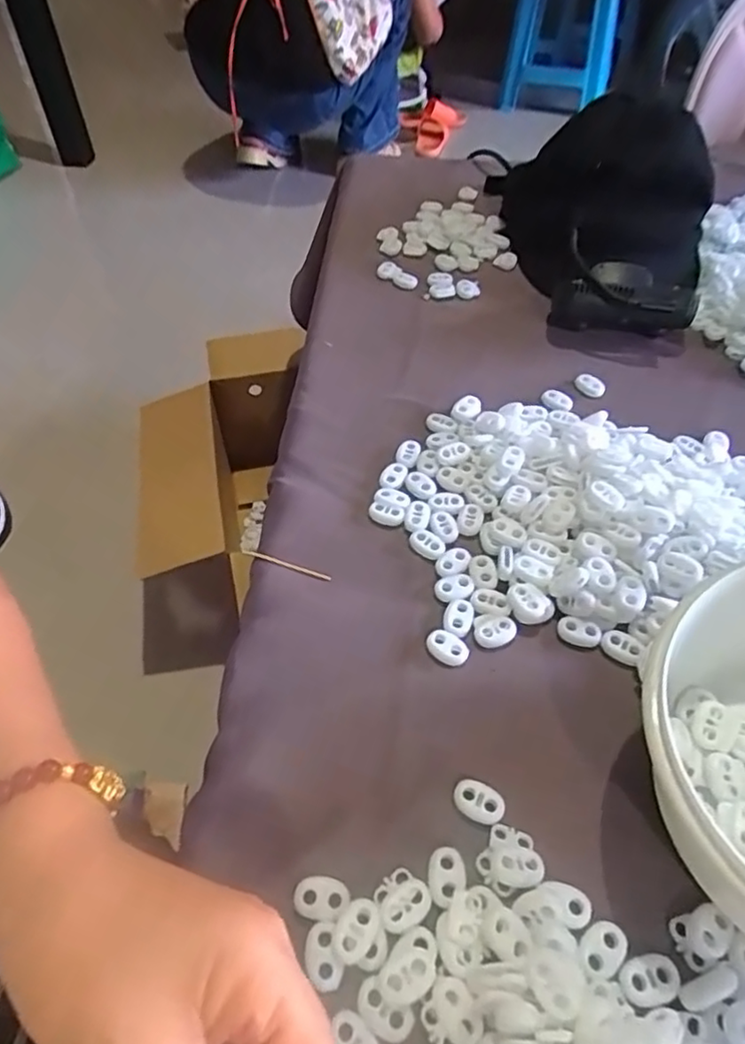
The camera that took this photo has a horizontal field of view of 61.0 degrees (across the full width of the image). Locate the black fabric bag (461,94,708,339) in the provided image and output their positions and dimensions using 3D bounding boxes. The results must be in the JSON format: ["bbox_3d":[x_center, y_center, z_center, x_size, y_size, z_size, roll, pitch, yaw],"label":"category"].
[{"bbox_3d":[0.190,-0.268,0.532,0.183,0.123,0.232,13,51,11],"label":"black fabric bag"}]

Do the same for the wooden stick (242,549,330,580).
[{"bbox_3d":[-0.050,0.024,0.366,0.055,0.004,0.004,17,52,14],"label":"wooden stick"}]

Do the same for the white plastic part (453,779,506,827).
[{"bbox_3d":[0.047,0.123,0.279,0.023,0.004,0.016,24,54,19],"label":"white plastic part"}]

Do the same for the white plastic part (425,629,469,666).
[{"bbox_3d":[0.039,0.065,0.328,0.022,0.004,0.016,20,53,17],"label":"white plastic part"}]

